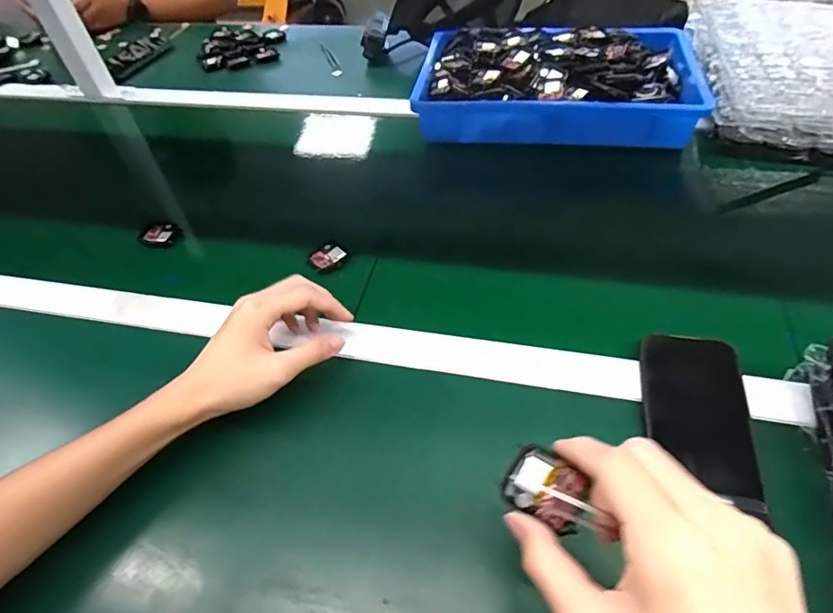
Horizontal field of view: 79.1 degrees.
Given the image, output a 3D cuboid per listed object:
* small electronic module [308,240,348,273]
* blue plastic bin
[{"bbox_3d":[-0.102,-0.055,0.572,0.035,0.012,0.044,34,61,29],"label":"small electronic module"},{"bbox_3d":[0.196,-0.322,0.714,0.374,0.067,0.238,7,51,11],"label":"blue plastic bin"}]

